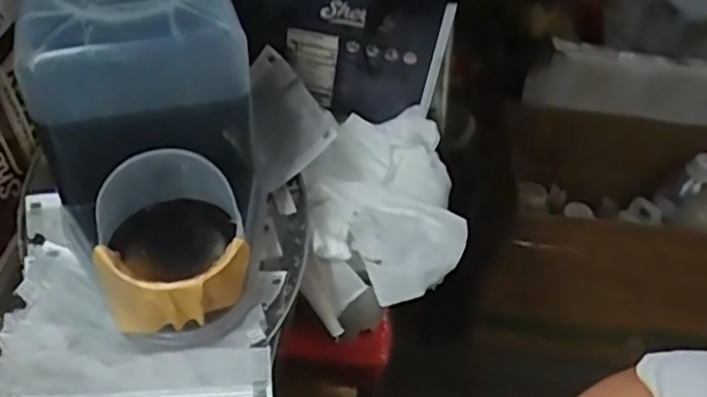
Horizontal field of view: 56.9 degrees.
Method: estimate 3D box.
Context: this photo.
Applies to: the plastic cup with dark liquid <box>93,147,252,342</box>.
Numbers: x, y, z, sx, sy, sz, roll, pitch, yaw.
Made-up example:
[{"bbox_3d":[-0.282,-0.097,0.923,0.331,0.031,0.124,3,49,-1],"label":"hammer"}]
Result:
[{"bbox_3d":[-0.112,0.028,0.405,0.086,0.101,0.088,3,46,-3],"label":"plastic cup with dark liquid"}]

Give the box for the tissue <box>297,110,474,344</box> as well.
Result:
[{"bbox_3d":[0.023,0.007,0.556,0.124,0.056,0.190,1,46,-5],"label":"tissue"}]

